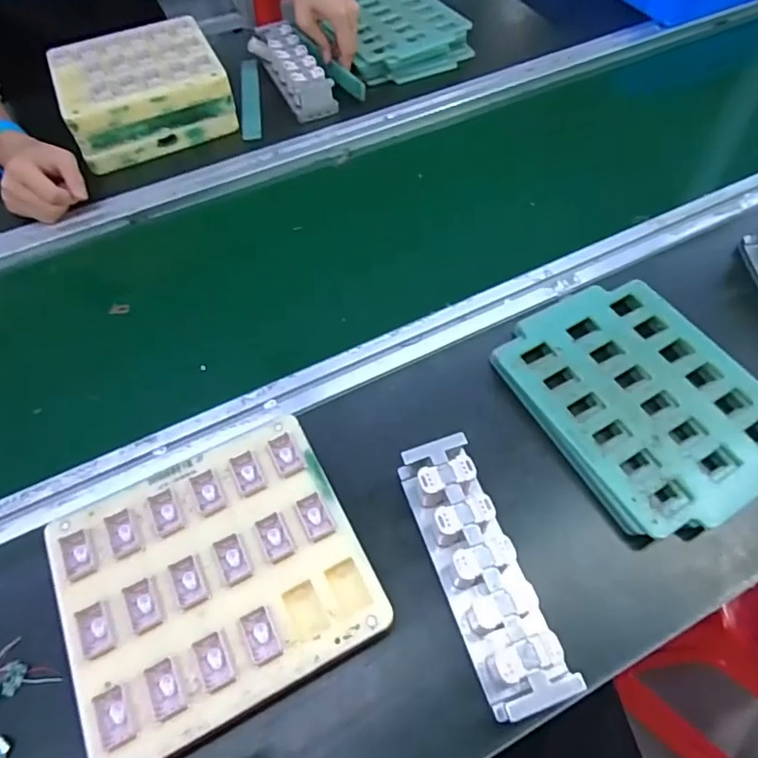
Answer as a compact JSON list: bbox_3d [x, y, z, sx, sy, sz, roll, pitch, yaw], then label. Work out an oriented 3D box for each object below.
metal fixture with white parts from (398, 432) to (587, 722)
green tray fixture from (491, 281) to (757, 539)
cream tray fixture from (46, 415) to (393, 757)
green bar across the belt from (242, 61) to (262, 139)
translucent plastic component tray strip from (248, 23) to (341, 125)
[{"bbox_3d":[0.074,0.137,0.392,0.059,0.048,0.186,-18,59,-10],"label":"metal fixture with white parts"},{"bbox_3d":[0.229,0.016,0.475,0.181,0.025,0.226,-28,61,-15],"label":"green tray fixture"},{"bbox_3d":[-0.115,0.133,0.369,0.196,0.011,0.176,-25,60,-13],"label":"cream tray fixture"},{"bbox_3d":[-0.182,-0.398,0.757,0.027,0.012,0.194,-8,58,-3],"label":"green bar across the belt"},{"bbox_3d":[-0.124,-0.435,0.759,0.070,0.057,0.187,-21,60,-11],"label":"translucent plastic component tray strip"}]

